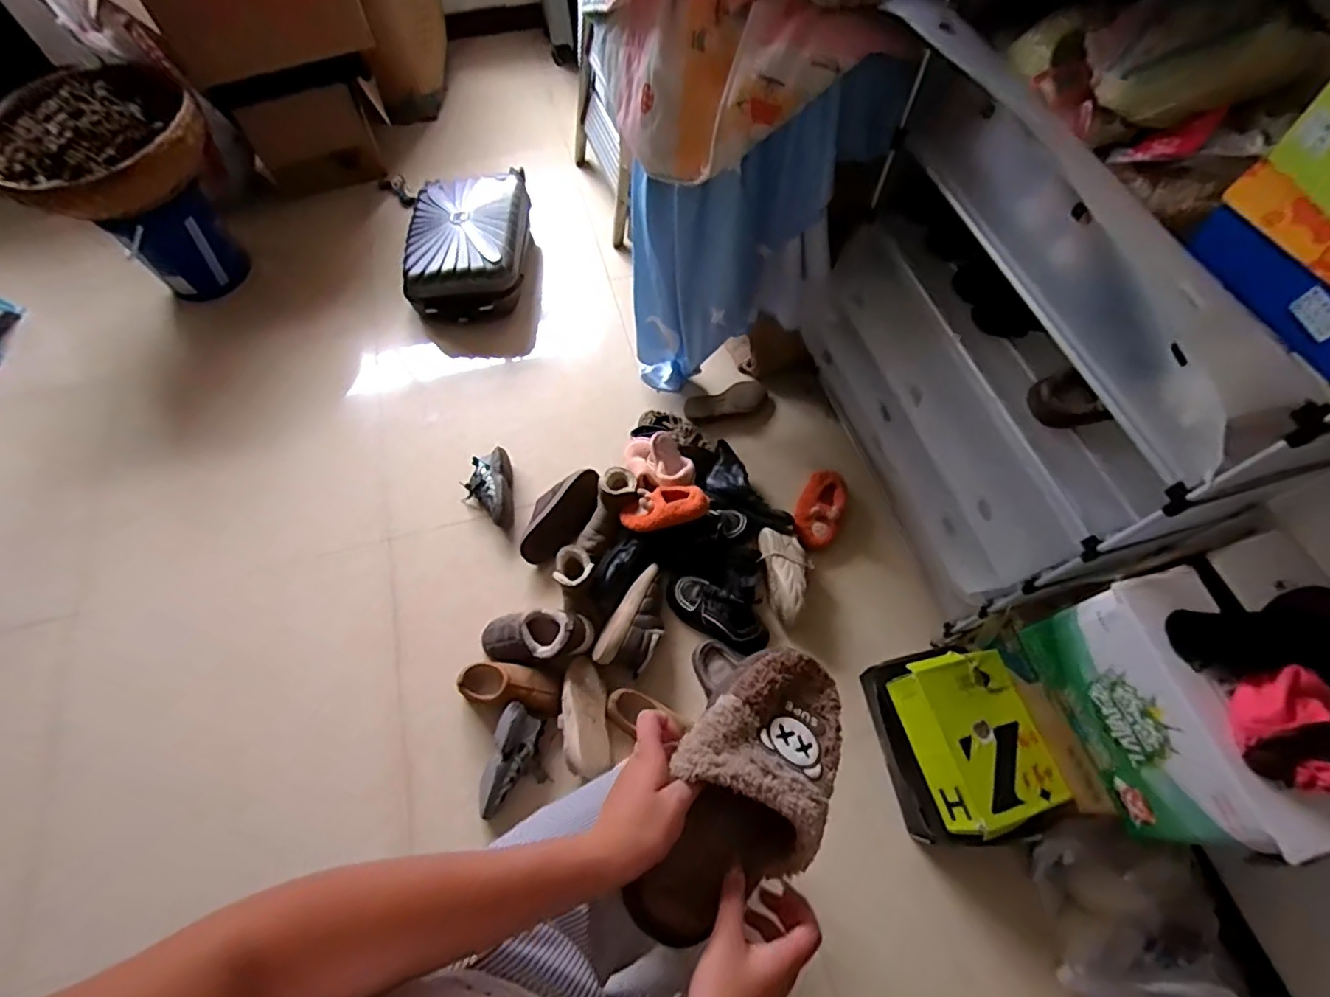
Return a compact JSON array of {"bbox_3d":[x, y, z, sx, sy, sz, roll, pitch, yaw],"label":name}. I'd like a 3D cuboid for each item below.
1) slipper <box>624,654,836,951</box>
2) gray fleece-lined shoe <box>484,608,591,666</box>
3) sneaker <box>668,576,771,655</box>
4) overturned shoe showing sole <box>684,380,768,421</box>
[{"bbox_3d":[0.069,0.246,0.493,0.124,0.086,0.252,29,71,14],"label":"slipper"},{"bbox_3d":[-0.320,0.336,1.403,0.266,0.111,0.119,-8,62,15],"label":"gray fleece-lined shoe"},{"bbox_3d":[0.126,0.281,1.443,0.265,0.091,0.110,29,67,14],"label":"sneaker"},{"bbox_3d":[0.188,-0.290,1.757,0.264,0.083,0.108,-23,65,-11],"label":"overturned shoe showing sole"}]

